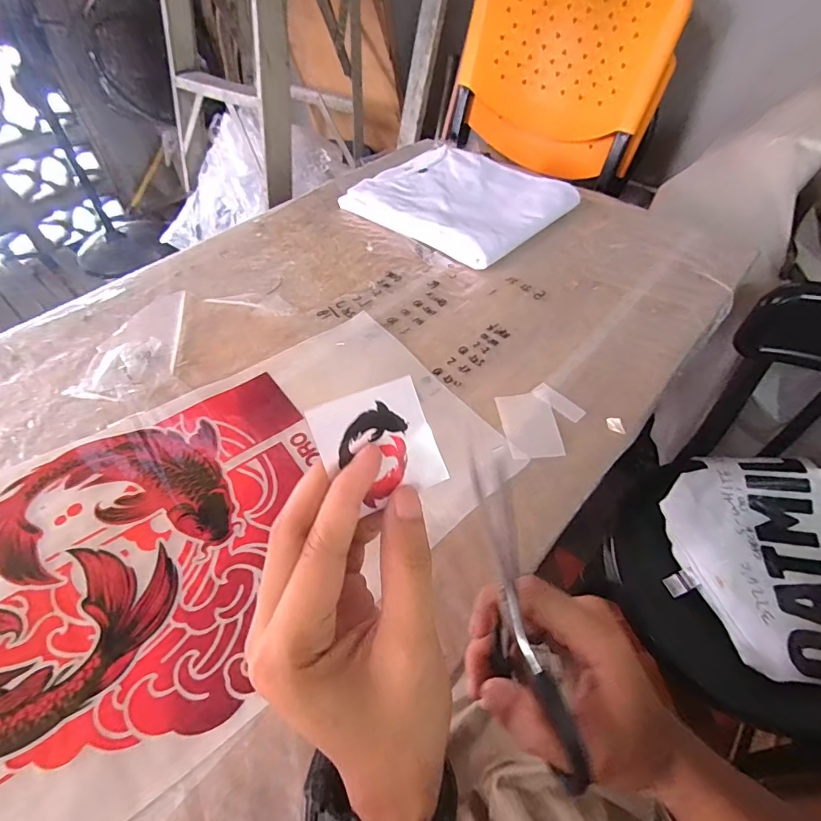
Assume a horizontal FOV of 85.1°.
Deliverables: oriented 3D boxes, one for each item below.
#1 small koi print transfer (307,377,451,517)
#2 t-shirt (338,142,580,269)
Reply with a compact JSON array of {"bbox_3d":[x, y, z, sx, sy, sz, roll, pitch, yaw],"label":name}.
[{"bbox_3d":[-0.012,0.016,0.190,0.047,0.052,0.004,-25,20,-18],"label":"small koi print transfer"},{"bbox_3d":[0.069,-0.299,0.623,0.263,0.029,0.221,35,61,25],"label":"t-shirt"}]

